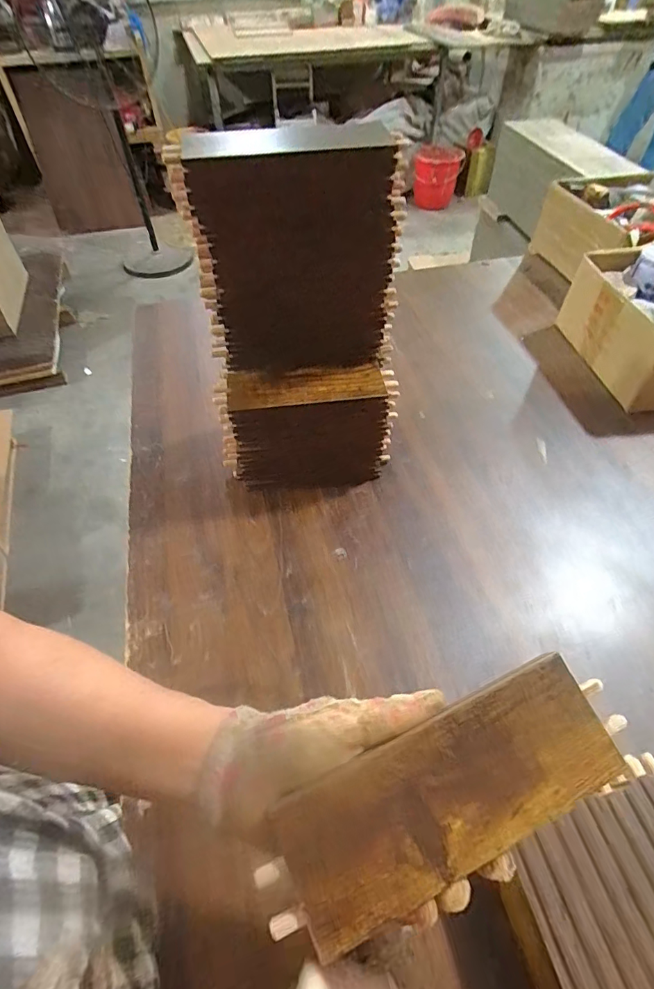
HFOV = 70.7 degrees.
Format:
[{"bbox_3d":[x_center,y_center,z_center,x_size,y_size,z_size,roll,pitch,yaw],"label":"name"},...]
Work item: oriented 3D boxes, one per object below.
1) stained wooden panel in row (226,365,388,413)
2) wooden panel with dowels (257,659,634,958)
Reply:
[{"bbox_3d":[-0.024,-0.124,0.527,0.174,0.010,0.062,-6,52,-3],"label":"stained wooden panel in row"},{"bbox_3d":[0.062,0.151,0.233,0.190,0.018,0.062,-23,55,-12],"label":"wooden panel with dowels"}]

